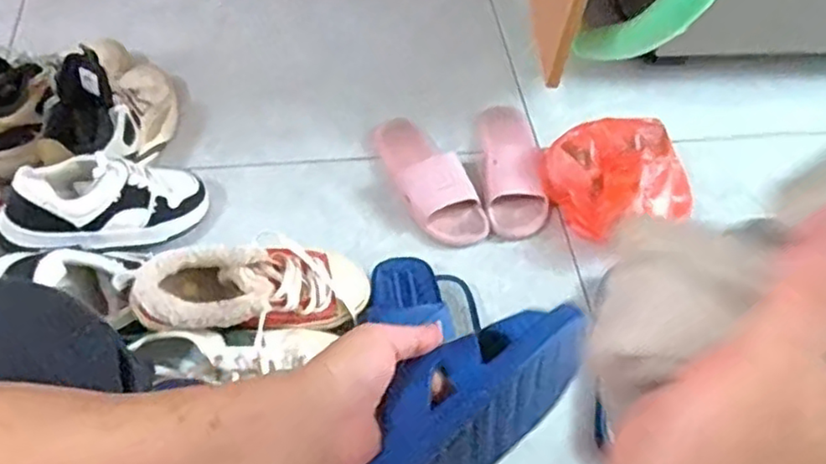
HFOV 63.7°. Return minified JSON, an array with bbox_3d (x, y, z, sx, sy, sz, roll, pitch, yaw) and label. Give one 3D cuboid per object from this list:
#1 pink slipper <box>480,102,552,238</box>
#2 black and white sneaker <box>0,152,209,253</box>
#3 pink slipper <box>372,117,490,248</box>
[{"bbox_3d":[0.142,-0.098,0.957,0.089,0.060,0.219,-1,55,-6],"label":"pink slipper"},{"bbox_3d":[-0.350,-0.036,0.798,0.246,0.088,0.093,-8,49,-50],"label":"black and white sneaker"},{"bbox_3d":[0.014,-0.081,0.936,0.092,0.064,0.241,-26,62,-21],"label":"pink slipper"}]

